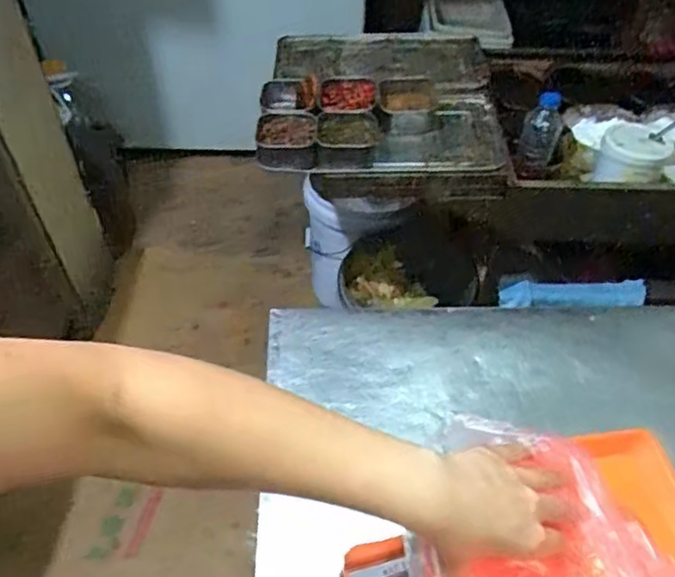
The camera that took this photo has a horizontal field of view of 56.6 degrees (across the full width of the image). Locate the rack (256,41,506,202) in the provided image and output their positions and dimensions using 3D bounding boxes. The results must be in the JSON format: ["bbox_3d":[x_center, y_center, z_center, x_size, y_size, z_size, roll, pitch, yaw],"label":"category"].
[{"bbox_3d":[0.084,-0.370,1.240,0.449,0.105,0.487,2,49,0],"label":"rack"}]

